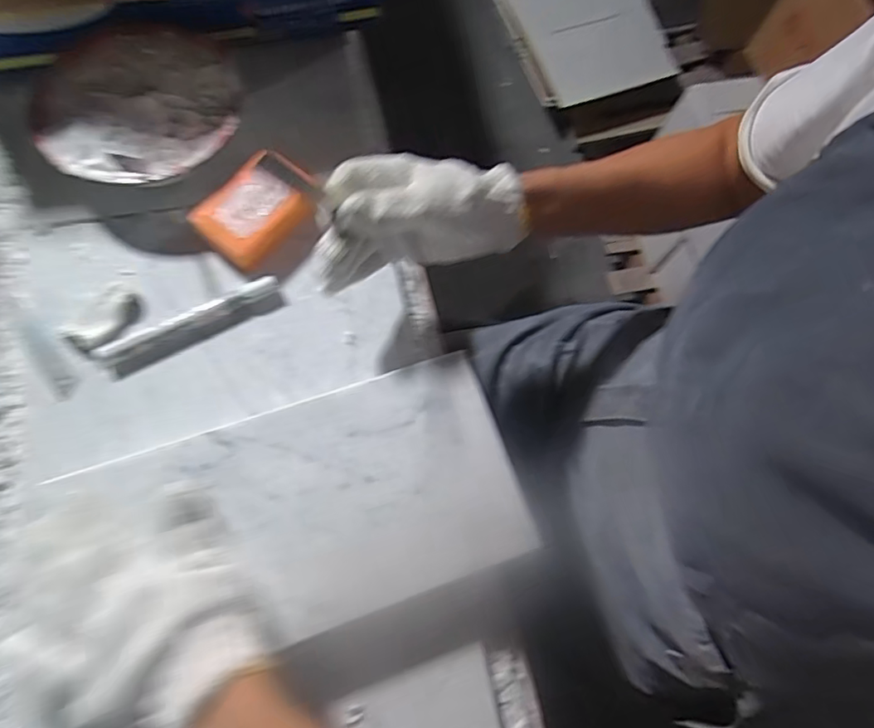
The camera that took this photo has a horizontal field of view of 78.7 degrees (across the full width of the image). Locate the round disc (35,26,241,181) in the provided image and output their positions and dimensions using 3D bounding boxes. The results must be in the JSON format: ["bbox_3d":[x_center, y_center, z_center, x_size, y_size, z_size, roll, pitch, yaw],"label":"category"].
[{"bbox_3d":[-0.253,-0.223,0.456,0.161,0.021,0.161,2,70,-7],"label":"round disc"}]

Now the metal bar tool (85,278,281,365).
[{"bbox_3d":[-0.202,-0.037,0.432,0.152,0.008,0.017,-26,75,-10],"label":"metal bar tool"}]

